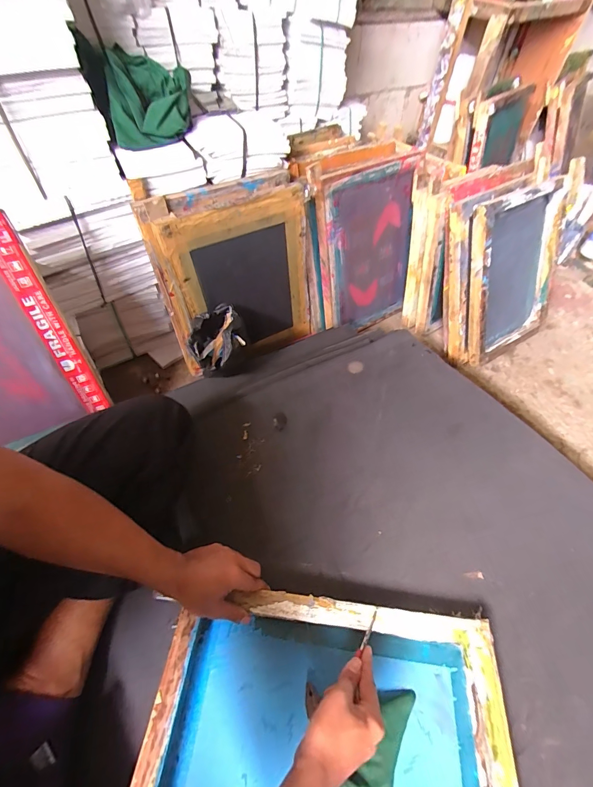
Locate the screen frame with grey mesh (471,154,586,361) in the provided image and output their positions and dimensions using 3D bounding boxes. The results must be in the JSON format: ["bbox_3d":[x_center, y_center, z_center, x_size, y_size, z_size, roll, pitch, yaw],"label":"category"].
[{"bbox_3d":[0.640,-0.345,1.006,0.355,0.448,0.049,-28,35,-19],"label":"screen frame with grey mesh"}]

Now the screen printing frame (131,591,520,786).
[{"bbox_3d":[0.037,0.456,0.431,0.445,0.051,0.334,6,52,3],"label":"screen printing frame"}]

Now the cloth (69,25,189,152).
[{"bbox_3d":[-0.330,-0.648,0.745,0.201,0.152,0.176,-19,55,-15],"label":"cloth"}]

